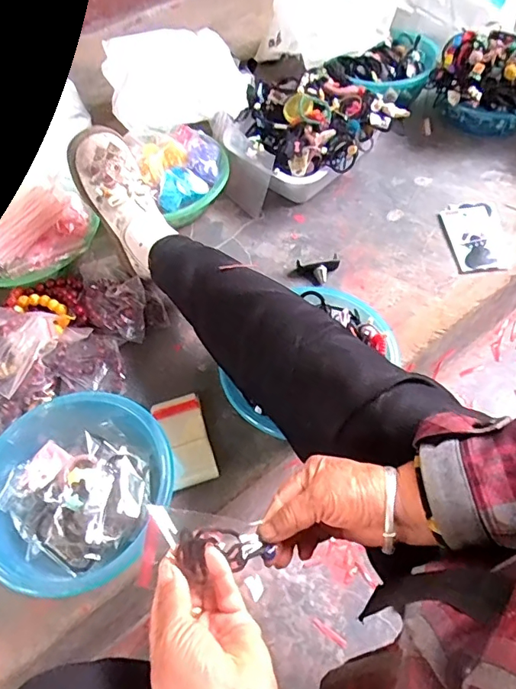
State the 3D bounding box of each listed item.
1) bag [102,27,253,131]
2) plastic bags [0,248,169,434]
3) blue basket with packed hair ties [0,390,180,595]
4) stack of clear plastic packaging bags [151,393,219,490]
[{"bbox_3d":[-0.173,-0.562,1.052,0.283,0.130,0.202,-8,58,-2],"label":"bag"},{"bbox_3d":[-0.297,-0.008,0.692,0.230,0.103,0.323,35,66,22],"label":"plastic bags"},{"bbox_3d":[-0.228,0.170,0.591,0.229,0.073,0.218,-1,58,2],"label":"blue basket with packed hair ties"},{"bbox_3d":[-0.095,0.125,0.650,0.060,0.016,0.127,-20,59,-9],"label":"stack of clear plastic packaging bags"}]

